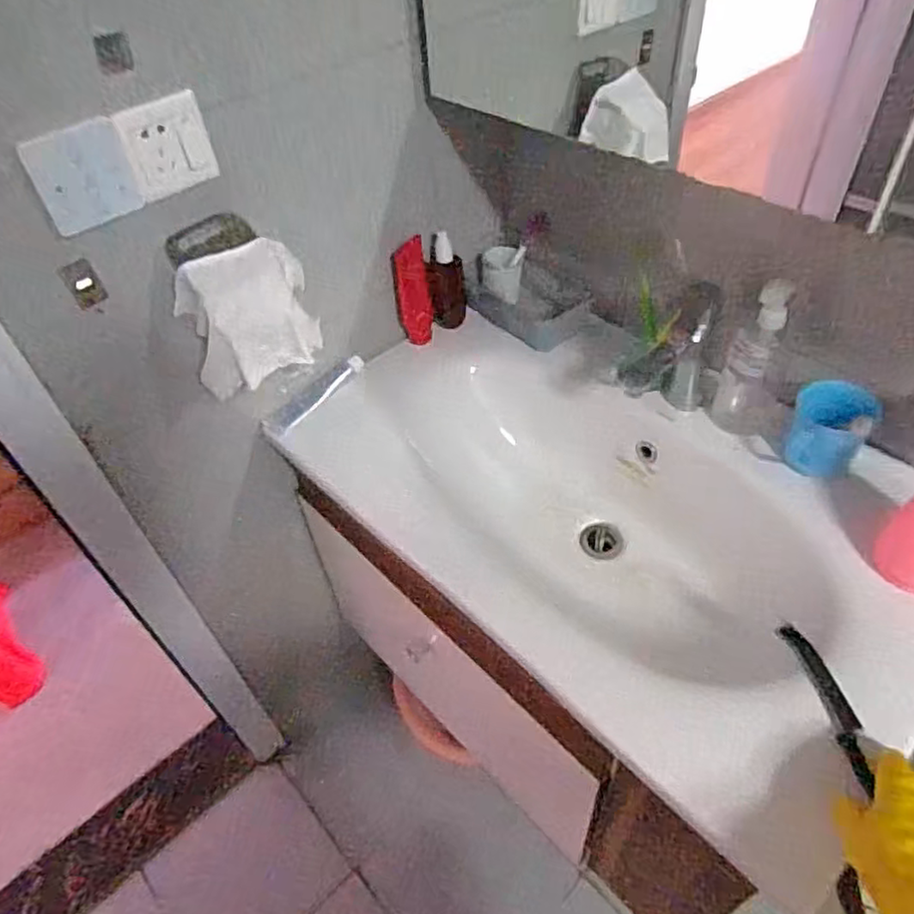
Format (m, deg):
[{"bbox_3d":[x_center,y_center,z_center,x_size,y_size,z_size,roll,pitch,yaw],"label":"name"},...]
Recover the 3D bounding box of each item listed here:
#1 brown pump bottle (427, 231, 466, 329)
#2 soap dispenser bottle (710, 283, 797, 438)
[{"bbox_3d":[-0.020,-0.274,1.031,0.062,0.148,0.056,-2,46,2],"label":"brown pump bottle"},{"bbox_3d":[0.359,-0.117,0.802,0.056,0.201,0.052,14,49,17],"label":"soap dispenser bottle"}]

